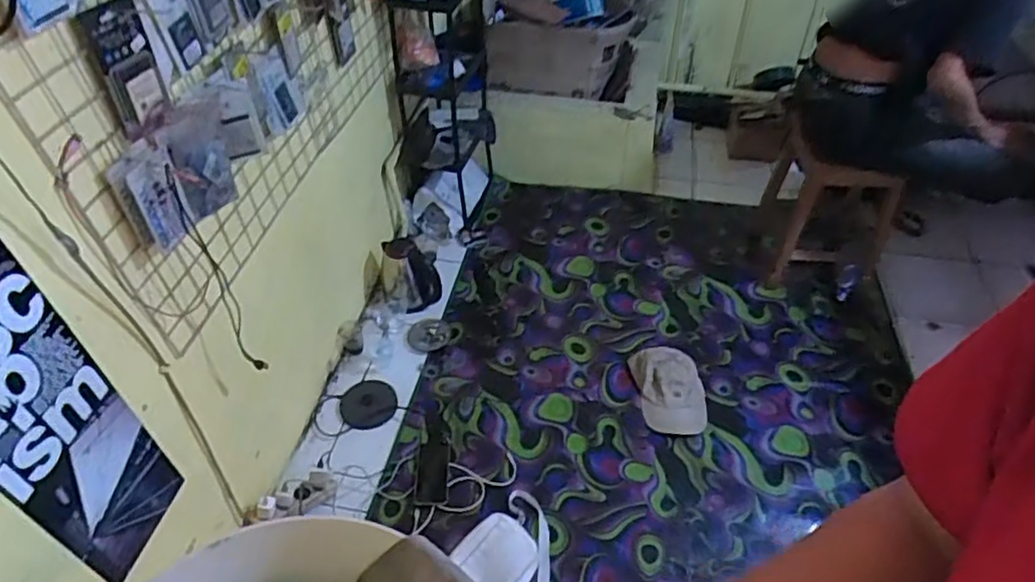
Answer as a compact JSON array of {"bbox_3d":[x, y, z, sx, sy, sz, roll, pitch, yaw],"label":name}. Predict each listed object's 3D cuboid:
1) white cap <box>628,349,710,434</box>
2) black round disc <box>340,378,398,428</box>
[{"bbox_3d":[0.408,0.258,1.751,0.183,0.069,0.263,0,44,1],"label":"white cap"},{"bbox_3d":[-0.401,0.304,1.761,0.149,0.020,0.153,0,44,0],"label":"black round disc"}]

